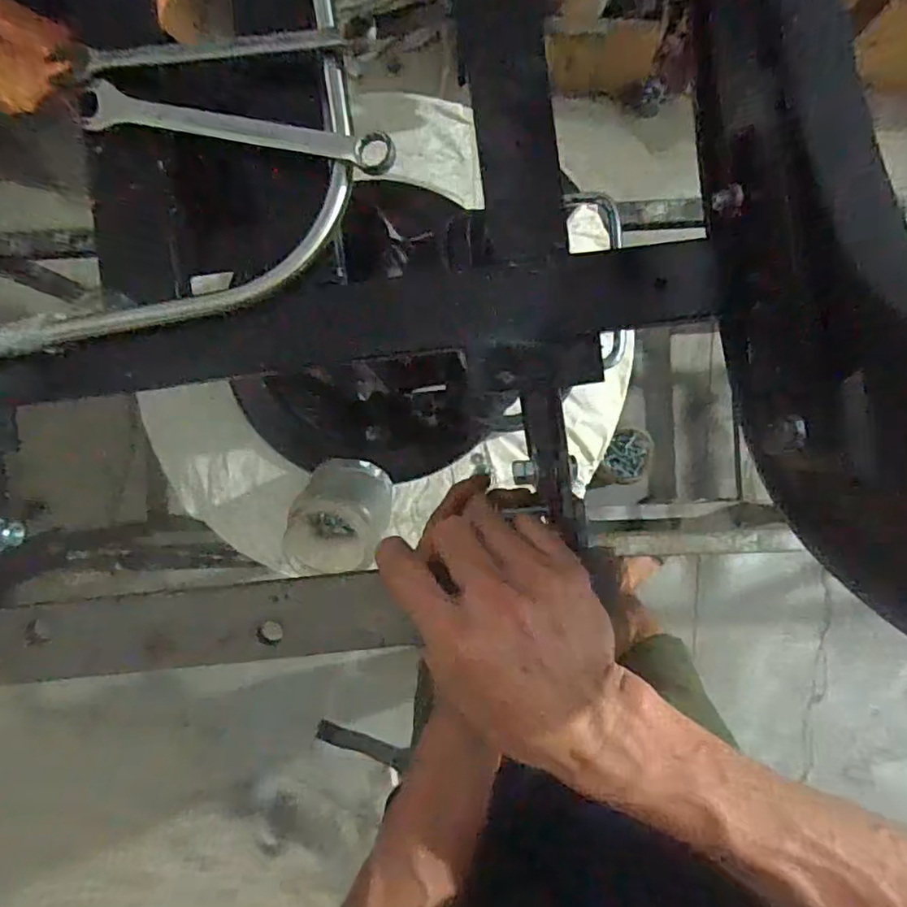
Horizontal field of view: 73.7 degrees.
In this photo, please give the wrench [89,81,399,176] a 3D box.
[{"bbox_3d":[-0.106,-0.157,0.293,0.156,0.011,0.022,13,89,2],"label":"wrench"}]

